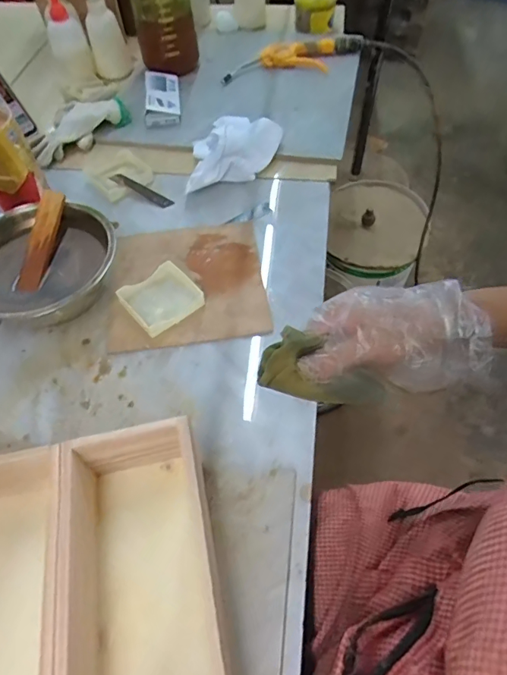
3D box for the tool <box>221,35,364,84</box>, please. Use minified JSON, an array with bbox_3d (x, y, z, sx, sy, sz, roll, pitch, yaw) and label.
[{"bbox_3d":[0.070,-0.496,0.813,0.262,0.024,0.097,-15,56,-7],"label":"tool"}]

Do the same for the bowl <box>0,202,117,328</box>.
[{"bbox_3d":[-0.239,-0.077,0.525,0.168,0.062,0.162,-2,55,2],"label":"bowl"}]

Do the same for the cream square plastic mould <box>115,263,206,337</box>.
[{"bbox_3d":[-0.102,-0.044,0.521,0.077,0.020,0.072,-40,62,-21],"label":"cream square plastic mould"}]

